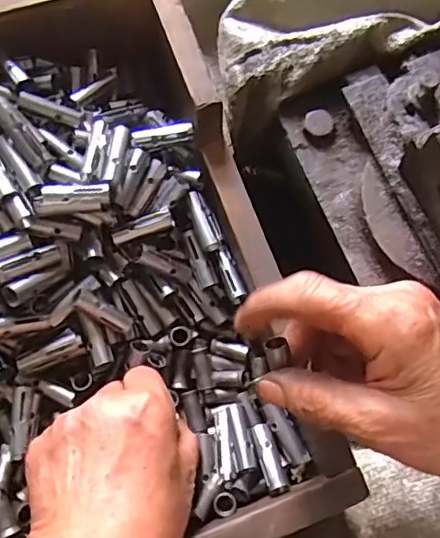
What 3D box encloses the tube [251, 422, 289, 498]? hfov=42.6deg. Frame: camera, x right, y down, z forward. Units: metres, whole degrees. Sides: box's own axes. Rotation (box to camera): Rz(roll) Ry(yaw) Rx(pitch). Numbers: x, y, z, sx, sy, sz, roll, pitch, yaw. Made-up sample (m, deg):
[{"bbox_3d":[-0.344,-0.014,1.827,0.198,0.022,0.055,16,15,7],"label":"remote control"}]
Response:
[{"bbox_3d":[0.028,0.106,0.316,0.012,0.009,0.038,-17,74,-3],"label":"tube"}]

